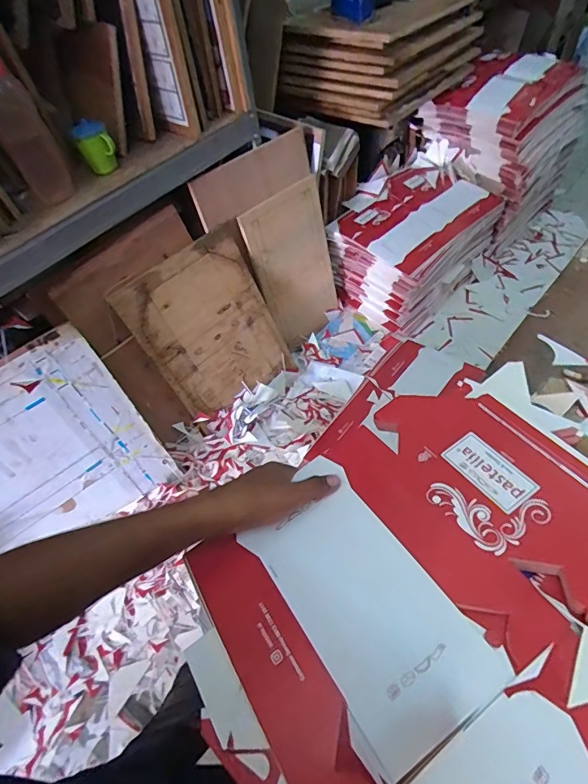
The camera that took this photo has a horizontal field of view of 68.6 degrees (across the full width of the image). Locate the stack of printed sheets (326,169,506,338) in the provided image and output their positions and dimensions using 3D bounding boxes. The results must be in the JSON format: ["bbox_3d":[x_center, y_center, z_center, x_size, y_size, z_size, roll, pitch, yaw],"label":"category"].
[{"bbox_3d":[0.466,-0.564,1.663,0.565,0.324,0.400,-39,58,-20],"label":"stack of printed sheets"}]

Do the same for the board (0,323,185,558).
[{"bbox_3d":[-0.616,0.170,1.085,0.472,0.510,0.025,-37,35,-16],"label":"board"}]

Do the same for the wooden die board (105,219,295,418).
[{"bbox_3d":[-0.234,-0.187,1.316,0.408,0.496,0.023,-40,35,-17],"label":"wooden die board"}]

